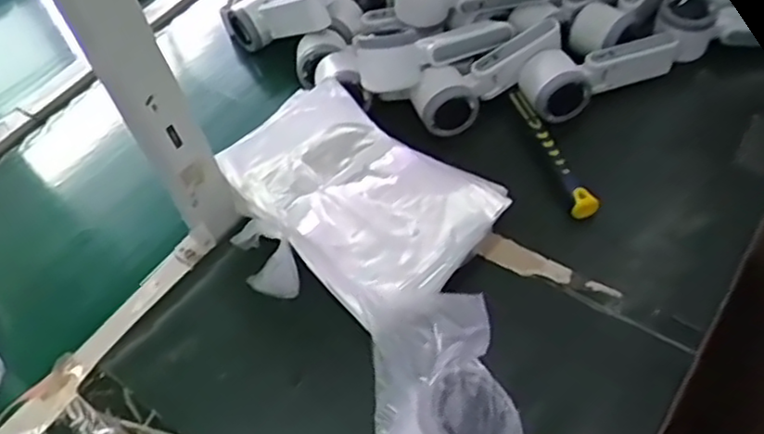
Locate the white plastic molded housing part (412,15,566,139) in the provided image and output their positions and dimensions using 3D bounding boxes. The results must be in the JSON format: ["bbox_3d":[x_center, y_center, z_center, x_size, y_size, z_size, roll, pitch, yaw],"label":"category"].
[{"bbox_3d":[0.109,-0.147,0.688,0.166,0.051,0.050,-33,56,2],"label":"white plastic molded housing part"}]

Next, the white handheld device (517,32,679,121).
[{"bbox_3d":[0.224,-0.155,0.705,0.169,0.053,0.066,-26,55,-14],"label":"white handheld device"}]

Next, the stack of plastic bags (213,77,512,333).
[{"bbox_3d":[-0.023,-0.024,0.615,0.179,0.061,0.243,-38,56,-20],"label":"stack of plastic bags"}]

